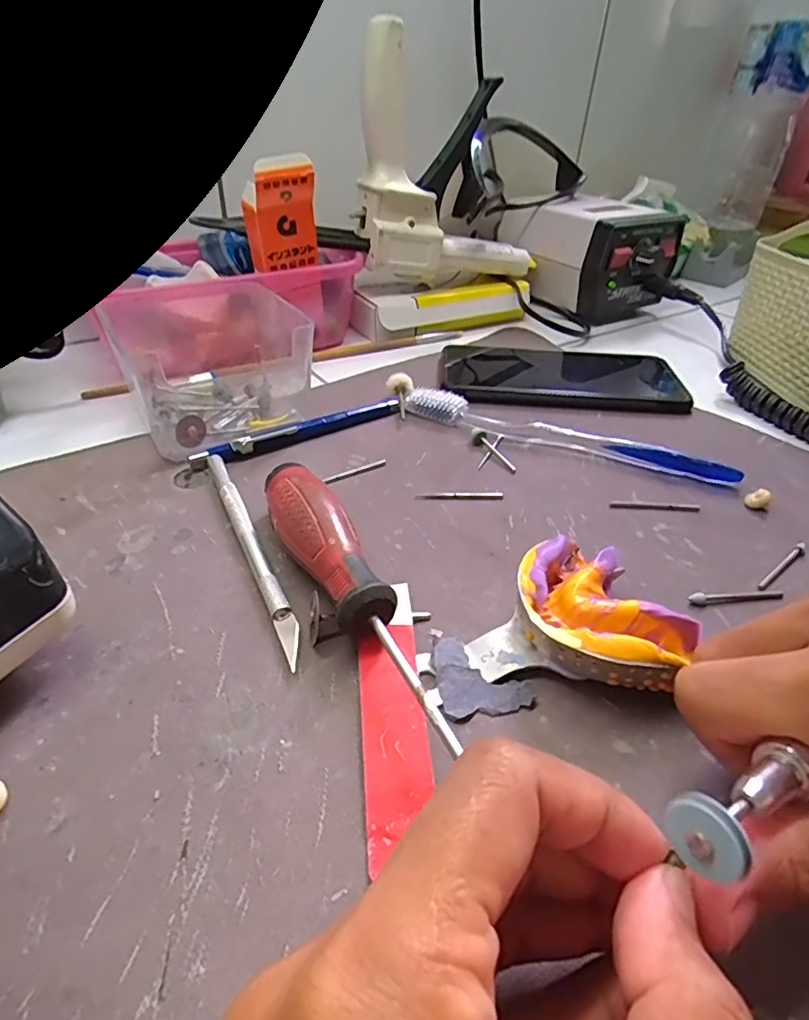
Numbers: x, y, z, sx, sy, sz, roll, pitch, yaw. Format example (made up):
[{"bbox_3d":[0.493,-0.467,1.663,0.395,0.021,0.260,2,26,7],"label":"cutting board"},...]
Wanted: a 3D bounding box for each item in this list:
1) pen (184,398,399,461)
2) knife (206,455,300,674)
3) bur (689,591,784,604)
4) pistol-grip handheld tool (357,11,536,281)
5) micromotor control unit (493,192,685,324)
[{"bbox_3d":[-0.056,-0.046,0.313,0.125,0.010,0.010,-22,45,-29],"label":"pen"},{"bbox_3d":[-0.067,0.014,0.239,0.008,0.007,0.135,-16,42,-23],"label":"knife"},{"bbox_3d":[0.137,0.035,0.228,0.040,0.004,0.006,-2,39,-6],"label":"bur"},{"bbox_3d":[0.040,-0.258,0.419,0.156,0.154,0.046,-16,43,-23],"label":"pistol-grip handheld tool"},{"bbox_3d":[0.164,-0.238,0.513,0.101,0.083,0.147,-24,46,-30],"label":"micromotor control unit"}]

